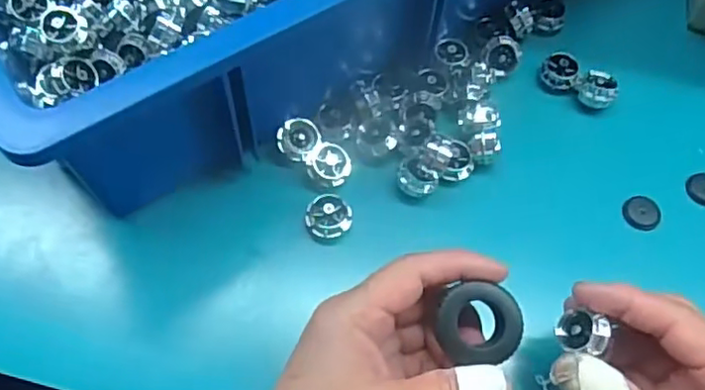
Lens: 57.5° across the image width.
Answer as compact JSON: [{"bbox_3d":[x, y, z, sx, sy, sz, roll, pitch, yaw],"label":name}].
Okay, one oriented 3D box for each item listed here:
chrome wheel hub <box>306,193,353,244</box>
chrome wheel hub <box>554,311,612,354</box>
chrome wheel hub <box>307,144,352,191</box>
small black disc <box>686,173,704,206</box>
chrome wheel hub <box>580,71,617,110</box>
[{"bbox_3d":[-0.013,0.013,0.360,0.025,0.015,0.026,1,66,-1],"label":"chrome wheel hub"},{"bbox_3d":[0.105,0.061,0.292,0.023,0.014,0.015,-4,81,41],"label":"chrome wheel hub"},{"bbox_3d":[-0.013,-0.018,0.373,0.022,0.013,0.026,24,67,9],"label":"chrome wheel hub"},{"bbox_3d":[0.215,-0.004,0.391,0.021,0.004,0.025,34,69,13],"label":"small black disc"},{"bbox_3d":[0.155,-0.065,0.405,0.021,0.015,0.020,1,66,-1],"label":"chrome wheel hub"}]

